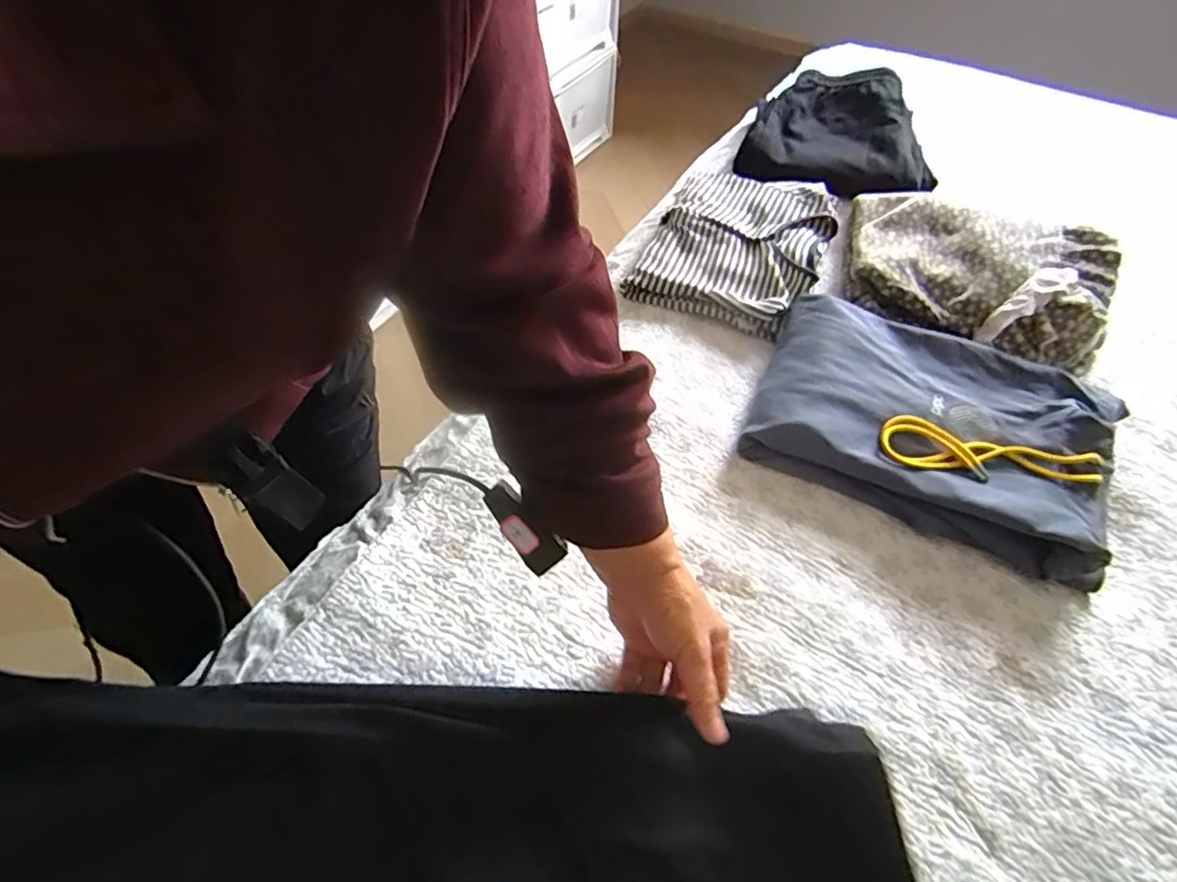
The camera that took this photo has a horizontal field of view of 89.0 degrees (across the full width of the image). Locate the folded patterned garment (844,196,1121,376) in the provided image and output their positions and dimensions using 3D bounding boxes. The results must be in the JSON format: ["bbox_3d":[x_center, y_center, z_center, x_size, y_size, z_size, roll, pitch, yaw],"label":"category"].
[{"bbox_3d":[0.464,-0.206,0.714,0.287,0.055,0.268,16,55,10],"label":"folded patterned garment"}]

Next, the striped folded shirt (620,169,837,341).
[{"bbox_3d":[0.195,-0.264,0.771,0.206,0.041,0.286,22,56,10],"label":"striped folded shirt"}]

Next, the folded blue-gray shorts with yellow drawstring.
[{"bbox_3d":[0.337,-0.023,0.598,0.315,0.046,0.221,25,57,12],"label":"folded blue-gray shorts with yellow drawstring"}]

